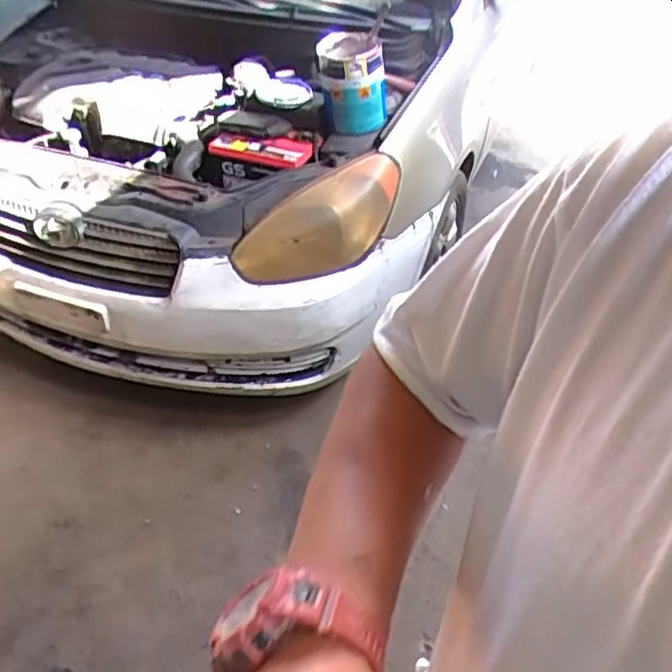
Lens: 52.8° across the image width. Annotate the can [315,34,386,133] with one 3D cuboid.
[{"bbox_3d":[0.041,-0.686,1.818,0.179,0.205,0.223,1,38,-3],"label":"can"}]

